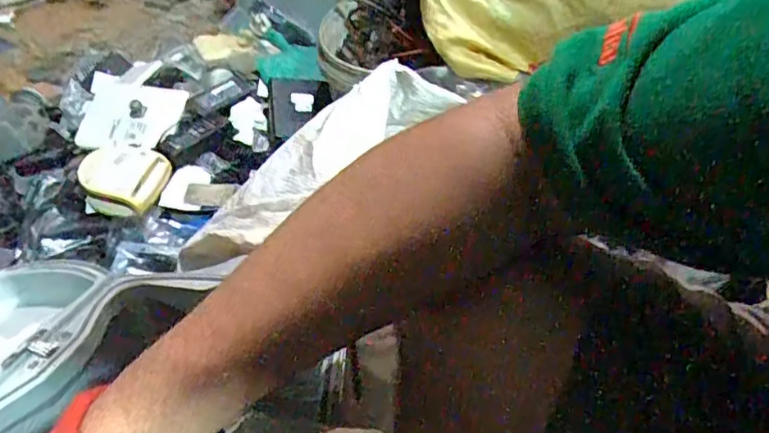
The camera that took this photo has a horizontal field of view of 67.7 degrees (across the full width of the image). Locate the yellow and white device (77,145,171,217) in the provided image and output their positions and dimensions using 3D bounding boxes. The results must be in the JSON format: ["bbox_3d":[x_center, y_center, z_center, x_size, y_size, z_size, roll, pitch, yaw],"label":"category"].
[{"bbox_3d":[-0.486,-0.067,1.077,0.146,0.076,0.131,6,42,6],"label":"yellow and white device"}]

